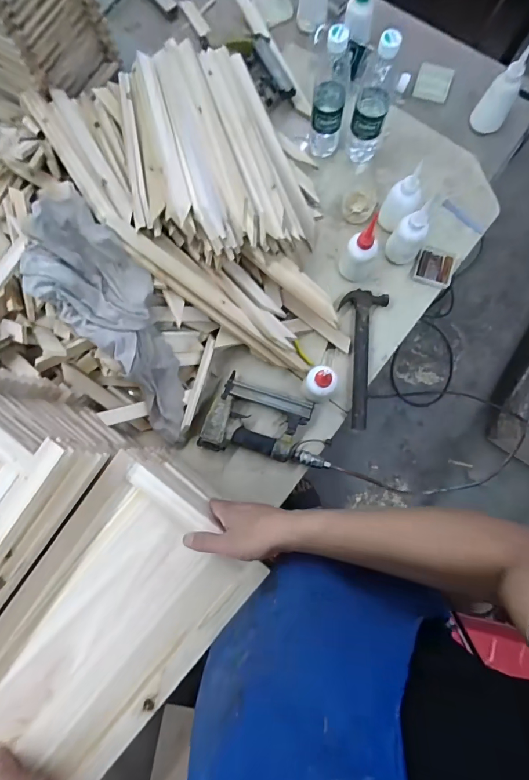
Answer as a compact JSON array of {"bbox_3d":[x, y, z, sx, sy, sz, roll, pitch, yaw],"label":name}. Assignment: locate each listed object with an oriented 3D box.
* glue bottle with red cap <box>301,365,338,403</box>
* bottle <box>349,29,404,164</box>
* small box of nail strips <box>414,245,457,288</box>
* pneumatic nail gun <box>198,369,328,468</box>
[{"bbox_3d":[0.099,-0.010,0.676,0.053,0.123,0.053,0,83,1],"label":"glue bottle with red cap"},{"bbox_3d":[0.201,-0.529,0.680,0.066,0.199,0.073,15,84,3],"label":"bottle"},{"bbox_3d":[0.344,-0.247,0.753,0.072,0.013,0.072,18,84,3],"label":"small box of nail strips"},{"bbox_3d":[0.010,0.073,0.708,0.245,0.038,0.150,22,84,4],"label":"pneumatic nail gun"}]

